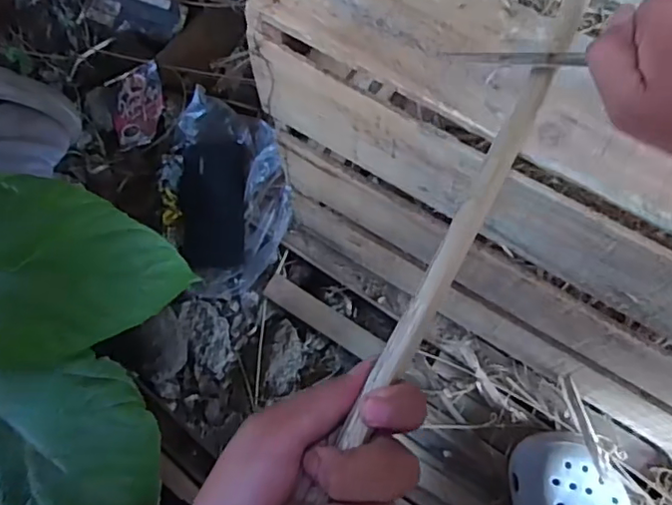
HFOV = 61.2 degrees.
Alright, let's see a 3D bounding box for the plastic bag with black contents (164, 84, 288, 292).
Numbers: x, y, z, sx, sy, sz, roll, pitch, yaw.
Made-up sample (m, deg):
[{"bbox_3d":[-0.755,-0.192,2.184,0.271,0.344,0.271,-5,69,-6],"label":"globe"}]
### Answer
[{"bbox_3d":[-0.141,-0.076,0.723,0.162,0.066,0.246,-10,73,-3],"label":"plastic bag with black contents"}]

